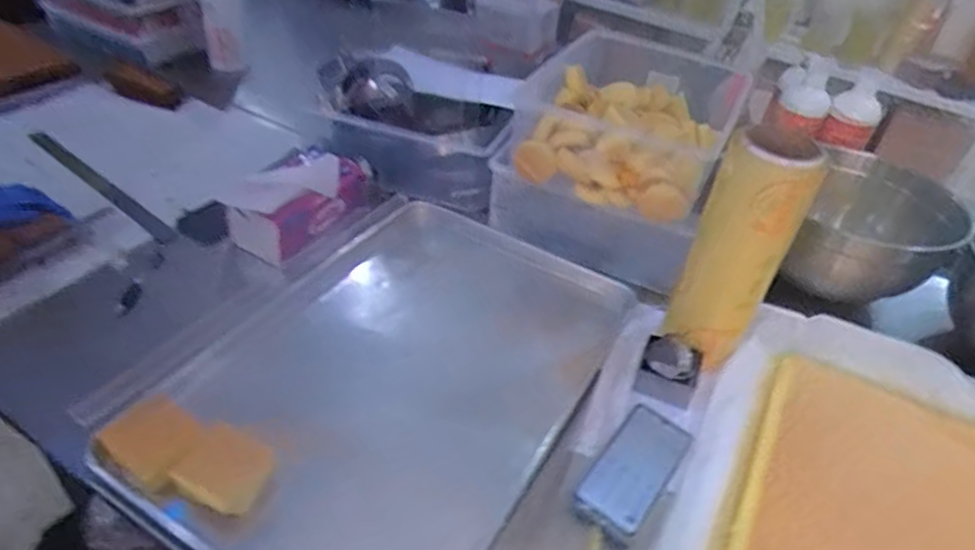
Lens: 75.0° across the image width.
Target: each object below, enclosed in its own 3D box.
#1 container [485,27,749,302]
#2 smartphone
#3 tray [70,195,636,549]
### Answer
[{"bbox_3d":[0.230,-0.225,1.085,0.320,0.230,0.462,22,42,17],"label":"container"},{"bbox_3d":[0.166,0.209,0.704,0.073,0.008,0.152,30,45,25],"label":"smartphone"},{"bbox_3d":[-0.111,0.106,0.801,0.450,0.049,0.618,25,43,21],"label":"tray"}]

